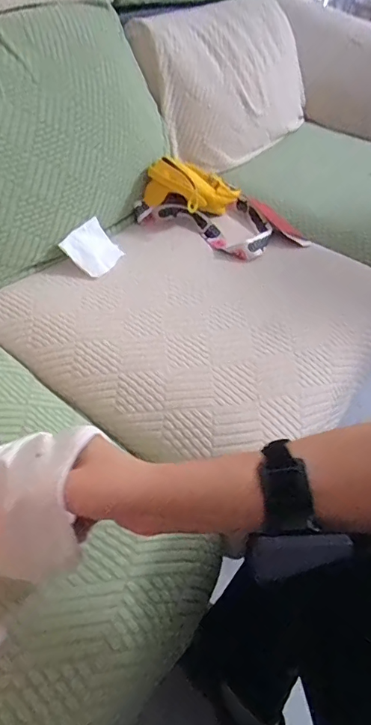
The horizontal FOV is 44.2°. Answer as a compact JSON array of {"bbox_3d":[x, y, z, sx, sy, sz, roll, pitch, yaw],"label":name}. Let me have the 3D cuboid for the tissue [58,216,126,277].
[{"bbox_3d":[-0.156,-0.199,0.794,0.085,0.016,0.102,43,44,-10],"label":"tissue"}]

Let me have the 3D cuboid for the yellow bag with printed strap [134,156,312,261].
[{"bbox_3d":[0.092,-0.317,0.927,0.298,0.132,0.249,-31,58,-31],"label":"yellow bag with printed strap"}]

